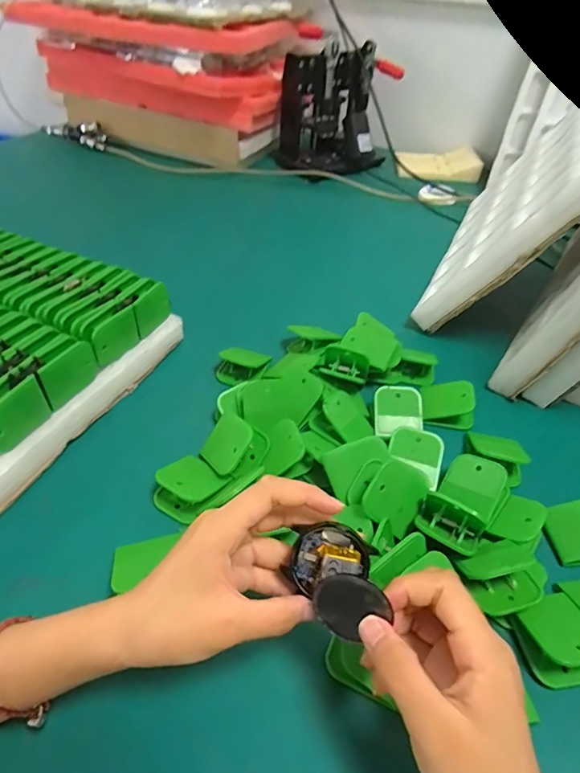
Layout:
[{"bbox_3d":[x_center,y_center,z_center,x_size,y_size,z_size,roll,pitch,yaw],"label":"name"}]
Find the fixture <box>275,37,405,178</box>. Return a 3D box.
[{"bbox_3d":[0.090,-0.539,0.901,0.222,0.197,0.143,3,44,0],"label":"fixture"}]

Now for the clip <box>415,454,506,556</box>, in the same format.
[{"bbox_3d":[0.140,0.086,0.361,0.047,0.025,0.087,29,50,24],"label":"clip"}]

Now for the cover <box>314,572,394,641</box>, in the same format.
[{"bbox_3d":[0.031,0.116,0.241,0.033,0.039,0.005,52,23,8],"label":"cover"}]

